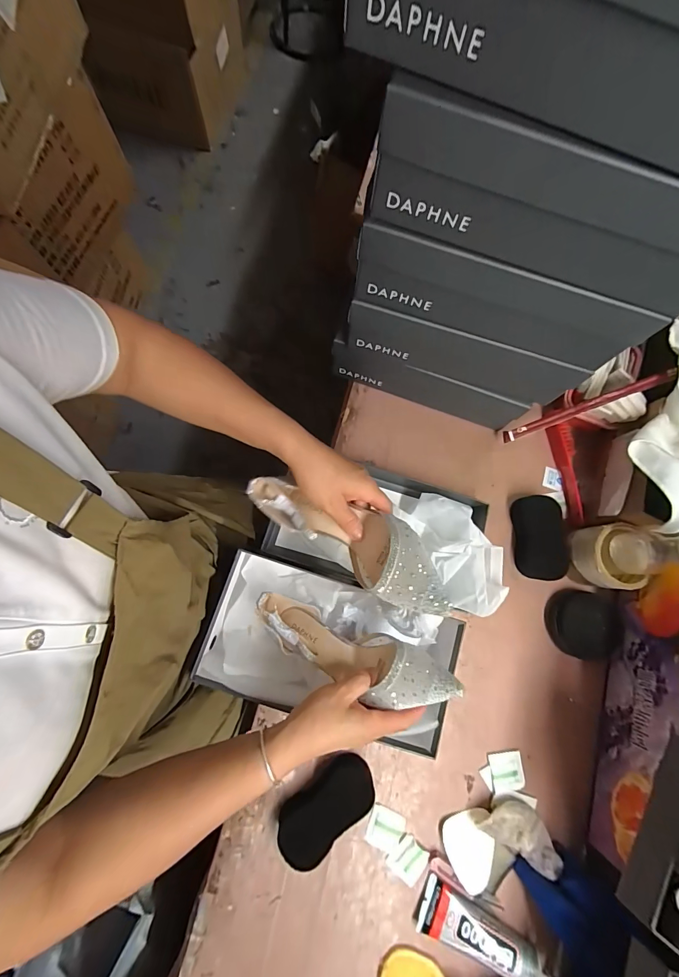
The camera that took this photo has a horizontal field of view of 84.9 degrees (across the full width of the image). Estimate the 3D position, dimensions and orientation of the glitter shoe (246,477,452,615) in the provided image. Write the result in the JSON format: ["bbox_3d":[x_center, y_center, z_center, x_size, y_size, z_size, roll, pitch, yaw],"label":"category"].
[{"bbox_3d":[0.013,0.051,0.391,0.227,0.073,0.075,25,76,26],"label":"glitter shoe"}]

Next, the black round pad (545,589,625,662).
[{"bbox_3d":[0.360,0.198,0.539,0.109,0.032,0.094,14,77,-1],"label":"black round pad"}]

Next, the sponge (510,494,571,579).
[{"bbox_3d":[0.305,0.075,0.568,0.061,0.033,0.123,1,77,-4],"label":"sponge"}]

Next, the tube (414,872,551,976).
[{"bbox_3d":[0.178,0.543,0.446,0.165,0.025,0.054,23,77,1],"label":"tube"}]

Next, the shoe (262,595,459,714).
[{"bbox_3d":[0.014,0.188,0.422,0.230,0.079,0.064,14,75,26],"label":"shoe"}]

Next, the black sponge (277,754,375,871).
[{"bbox_3d":[-0.015,0.404,0.470,0.130,0.037,0.067,-30,82,-11],"label":"black sponge"}]

